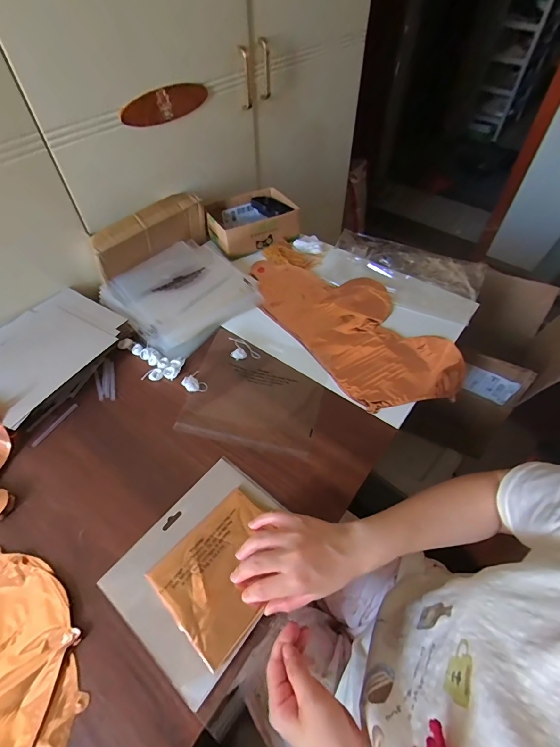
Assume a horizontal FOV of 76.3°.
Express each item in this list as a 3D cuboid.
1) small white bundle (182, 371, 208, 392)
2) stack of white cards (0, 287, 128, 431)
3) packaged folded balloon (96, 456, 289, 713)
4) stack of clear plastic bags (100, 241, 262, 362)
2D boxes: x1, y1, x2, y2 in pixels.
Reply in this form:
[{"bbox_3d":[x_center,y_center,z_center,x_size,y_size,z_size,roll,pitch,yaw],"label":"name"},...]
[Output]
[{"bbox_3d":[-0.131,0.016,0.552,0.030,0.021,0.031,0,51,1],"label":"small white bundle"},{"bbox_3d":[-0.392,-0.032,0.584,0.180,0.038,0.254,25,56,19],"label":"stack of white cards"},{"bbox_3d":[-0.080,0.209,0.407,0.161,0.018,0.196,32,59,24],"label":"packaged folded balloon"},{"bbox_3d":[-0.181,-0.156,0.681,0.239,0.034,0.249,33,59,24],"label":"stack of clear plastic bags"}]

